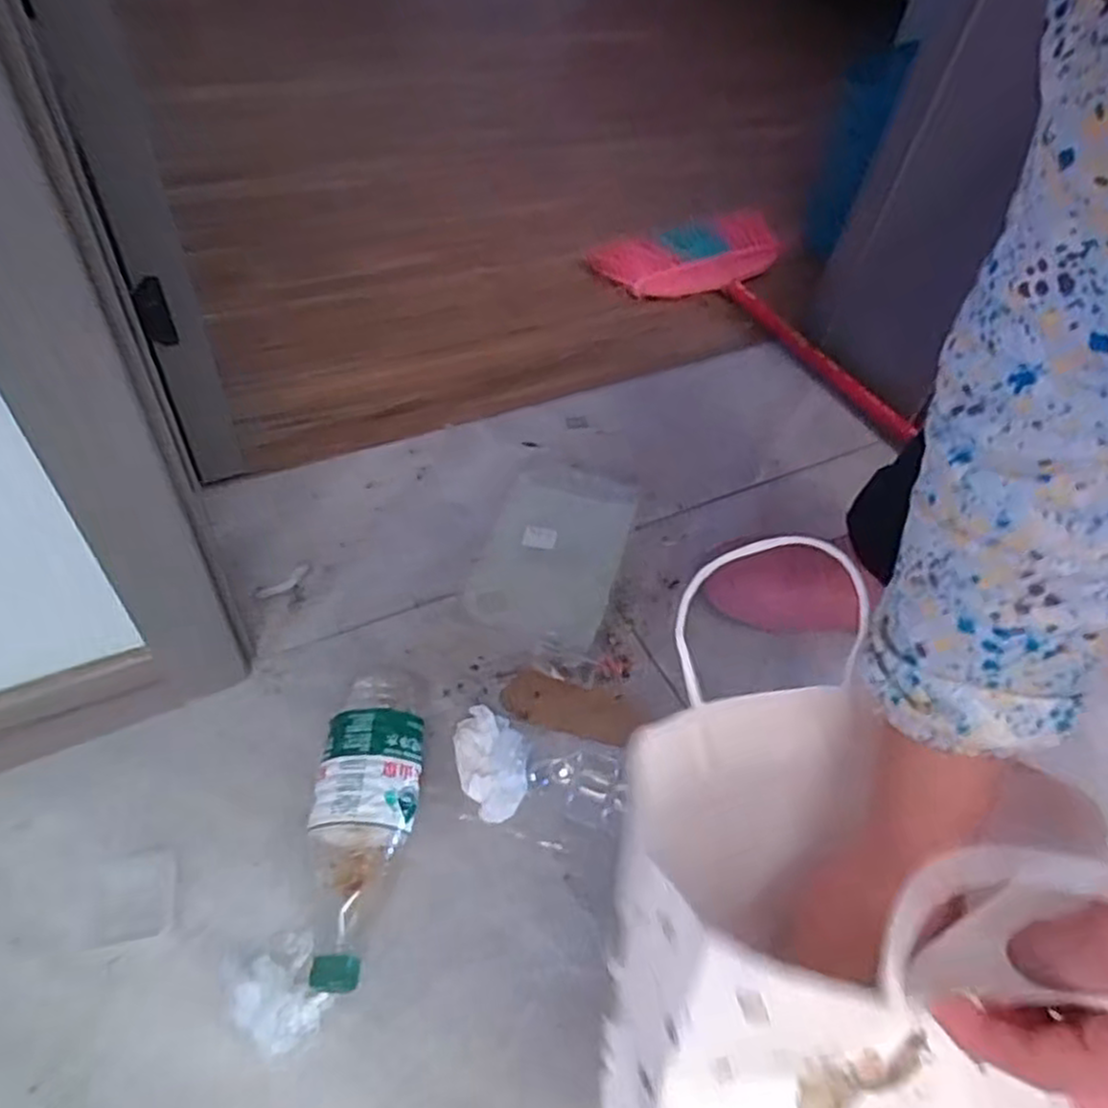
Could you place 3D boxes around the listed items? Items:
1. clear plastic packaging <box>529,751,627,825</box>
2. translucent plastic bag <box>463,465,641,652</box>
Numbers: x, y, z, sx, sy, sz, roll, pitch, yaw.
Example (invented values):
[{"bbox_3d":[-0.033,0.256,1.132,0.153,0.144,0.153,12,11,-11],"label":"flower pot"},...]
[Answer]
[{"bbox_3d":[0.020,0.183,0.605,0.074,0.030,0.050,13,51,1],"label":"clear plastic packaging"},{"bbox_3d":[0.002,-0.014,0.774,0.137,0.026,0.226,17,51,5],"label":"translucent plastic bag"}]

